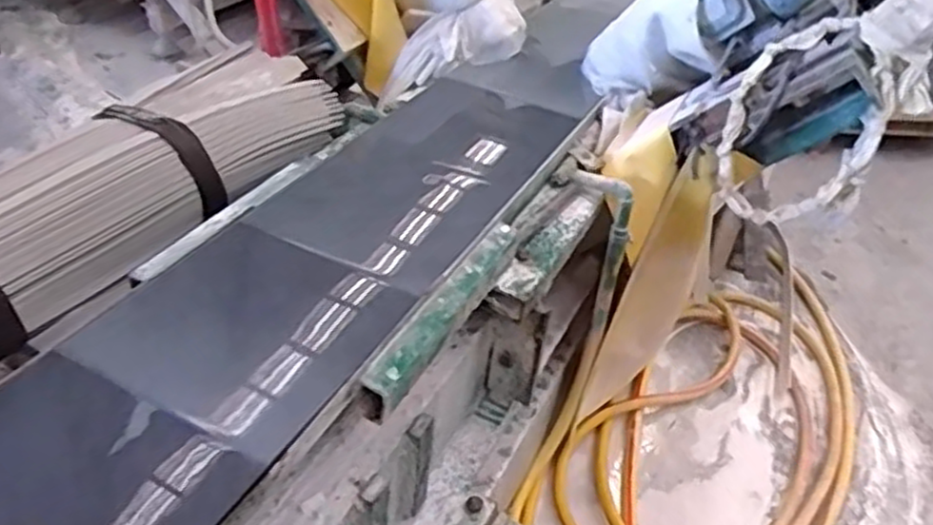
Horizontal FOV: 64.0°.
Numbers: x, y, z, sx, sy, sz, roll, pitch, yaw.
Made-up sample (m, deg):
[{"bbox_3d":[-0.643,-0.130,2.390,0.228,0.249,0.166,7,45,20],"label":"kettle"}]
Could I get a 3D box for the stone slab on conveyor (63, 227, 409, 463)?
[{"bbox_3d":[-0.255,0.070,0.939,0.266,0.025,0.366,33,35,4],"label":"stone slab on conveyor"}]

